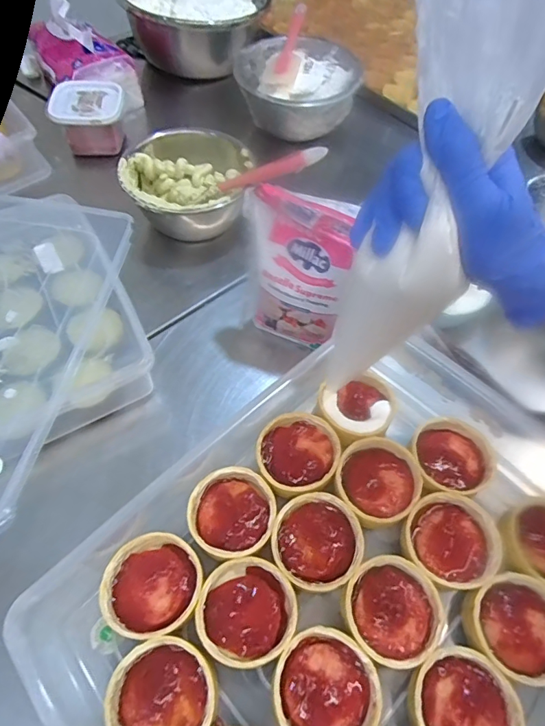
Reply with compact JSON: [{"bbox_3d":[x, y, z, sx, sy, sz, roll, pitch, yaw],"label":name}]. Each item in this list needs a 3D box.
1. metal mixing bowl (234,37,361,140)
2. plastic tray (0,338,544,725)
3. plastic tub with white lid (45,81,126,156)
[{"bbox_3d":[0.039,-0.440,0.732,0.192,0.083,0.174,3,58,-2],"label":"metal mixing bowl"},{"bbox_3d":[0.060,0.156,0.319,0.370,0.067,0.309,-40,69,-22],"label":"plastic tray"},{"bbox_3d":[-0.279,-0.377,0.708,0.109,0.070,0.096,-11,59,-11],"label":"plastic tub with white lid"}]

